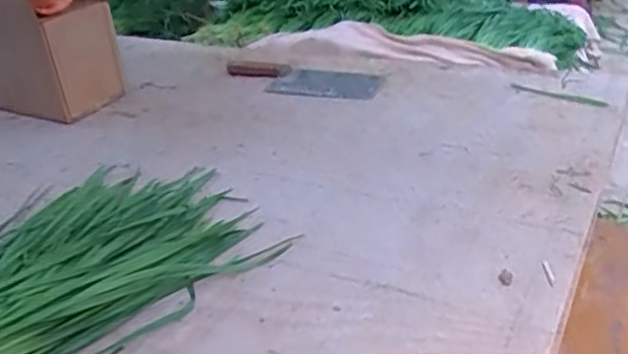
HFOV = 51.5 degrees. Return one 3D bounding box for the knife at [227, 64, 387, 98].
[{"bbox_3d":[-0.023,-0.163,1.081,0.285,0.026,0.093,9,31,24],"label":"knife"}]

